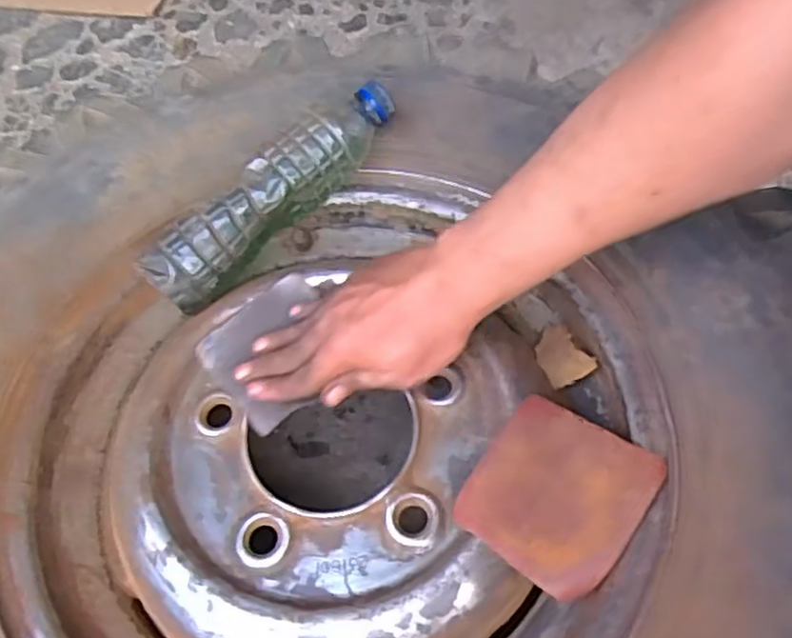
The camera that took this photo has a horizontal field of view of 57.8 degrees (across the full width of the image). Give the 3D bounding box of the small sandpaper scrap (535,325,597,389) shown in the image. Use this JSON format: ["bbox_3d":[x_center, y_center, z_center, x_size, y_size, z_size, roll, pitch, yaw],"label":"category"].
[{"bbox_3d":[0.122,0.028,0.533,0.034,0.008,0.054,-41,43,5],"label":"small sandpaper scrap"}]

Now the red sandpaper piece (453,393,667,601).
[{"bbox_3d":[0.102,0.108,0.451,0.097,0.013,0.106,30,66,22],"label":"red sandpaper piece"}]

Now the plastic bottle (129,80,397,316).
[{"bbox_3d":[-0.093,-0.097,0.551,0.227,0.065,0.051,-39,64,-18],"label":"plastic bottle"}]

